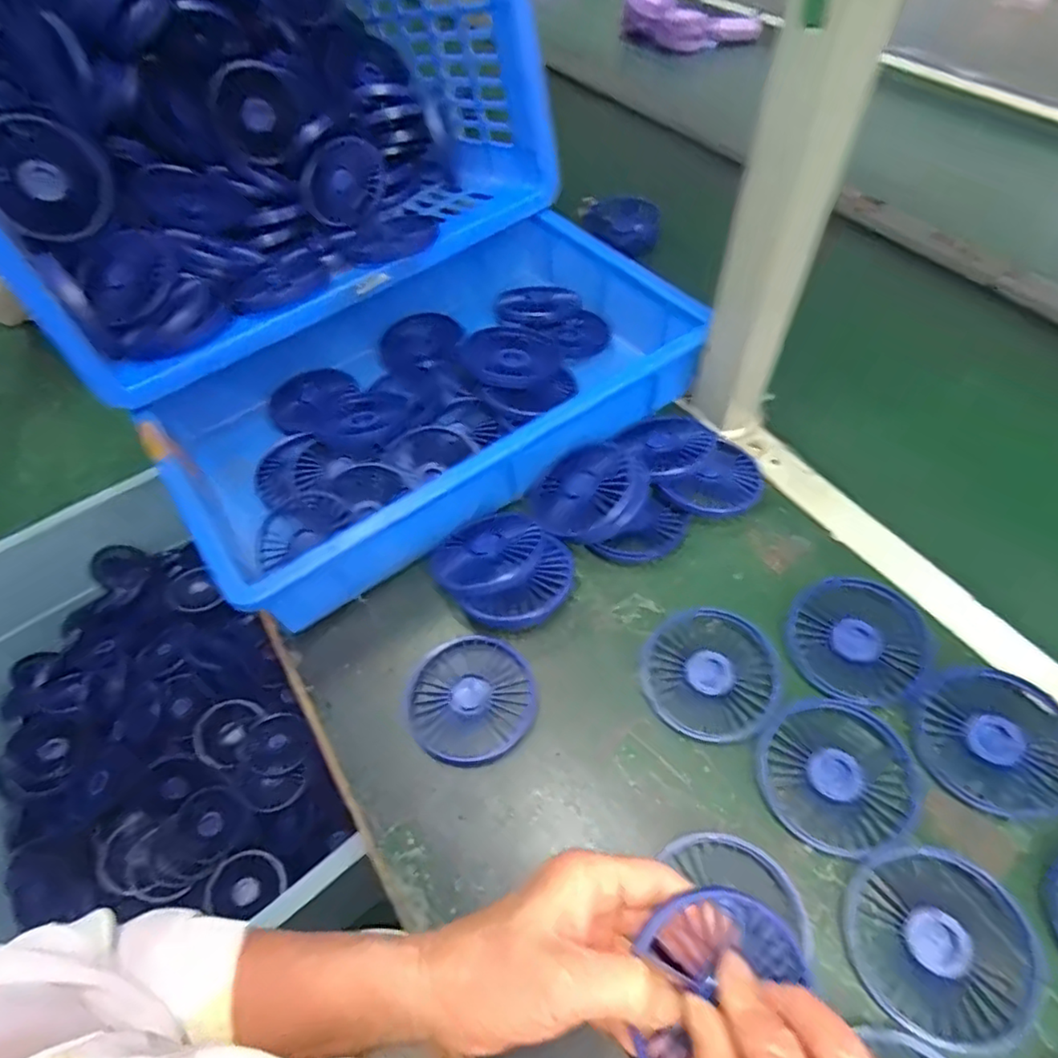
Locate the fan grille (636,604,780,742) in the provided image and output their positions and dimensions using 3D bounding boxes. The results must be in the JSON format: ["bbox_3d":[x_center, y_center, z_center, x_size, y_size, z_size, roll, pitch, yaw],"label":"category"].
[{"bbox_3d":[0.122,0.096,0.428,0.085,0.016,0.087,-2,55,3],"label":"fan grille"}]

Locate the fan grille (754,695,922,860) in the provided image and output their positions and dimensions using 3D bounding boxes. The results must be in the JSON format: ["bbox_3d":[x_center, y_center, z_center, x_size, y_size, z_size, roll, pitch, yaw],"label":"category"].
[{"bbox_3d":[0.187,0.148,0.382,0.084,0.014,0.086,-2,55,3],"label":"fan grille"}]

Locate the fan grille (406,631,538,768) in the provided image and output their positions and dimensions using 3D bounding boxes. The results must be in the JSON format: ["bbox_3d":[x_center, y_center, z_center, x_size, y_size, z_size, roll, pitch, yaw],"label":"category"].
[{"bbox_3d":[-0.041,0.115,0.433,0.085,0.012,0.086,-2,55,3],"label":"fan grille"}]

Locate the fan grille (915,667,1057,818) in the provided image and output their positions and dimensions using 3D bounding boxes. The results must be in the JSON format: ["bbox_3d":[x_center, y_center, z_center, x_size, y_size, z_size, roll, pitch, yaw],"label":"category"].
[{"bbox_3d":[0.287,0.129,0.387,0.087,0.015,0.083,-2,55,3],"label":"fan grille"}]

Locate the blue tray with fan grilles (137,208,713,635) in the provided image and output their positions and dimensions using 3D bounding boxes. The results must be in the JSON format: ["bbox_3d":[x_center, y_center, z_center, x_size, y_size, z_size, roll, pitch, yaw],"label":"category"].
[{"bbox_3d":[-0.086,-0.126,0.572,0.444,0.081,0.280,-31,59,-17],"label":"blue tray with fan grilles"}]

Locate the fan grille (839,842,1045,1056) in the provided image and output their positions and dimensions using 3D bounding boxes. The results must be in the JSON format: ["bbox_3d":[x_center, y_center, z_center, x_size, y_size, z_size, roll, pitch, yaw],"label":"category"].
[{"bbox_3d":[0.215,0.214,0.329,0.084,0.008,0.084,-2,55,3],"label":"fan grille"}]

